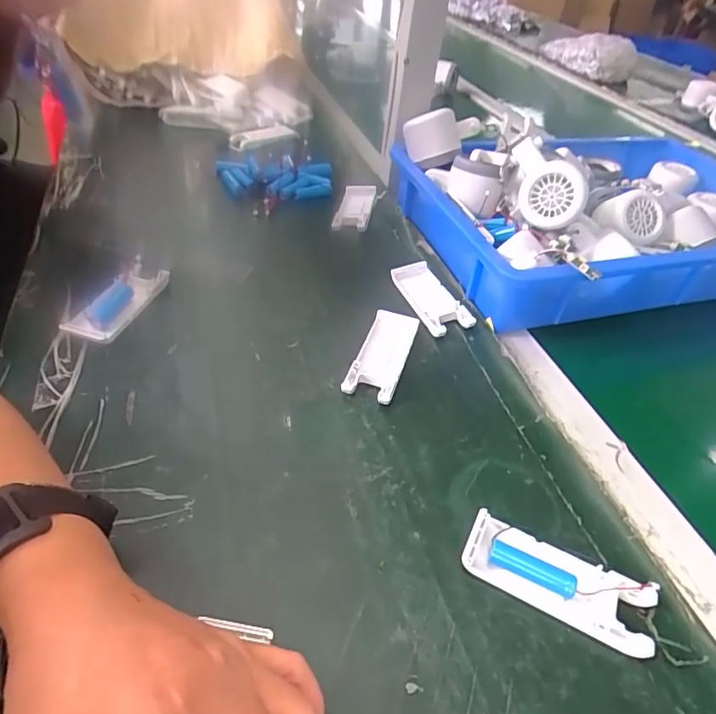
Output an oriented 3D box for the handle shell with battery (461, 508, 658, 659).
[{"bbox_3d":[0.116,0.130,0.291,0.105,0.015,0.039,22,45,17],"label":"handle shell with battery"}]

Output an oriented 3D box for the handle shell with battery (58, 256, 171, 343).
[{"bbox_3d":[-0.215,-0.050,0.445,0.043,0.019,0.104,13,43,7],"label":"handle shell with battery"}]

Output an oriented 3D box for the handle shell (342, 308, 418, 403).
[{"bbox_3d":[0.021,-0.002,0.426,0.039,0.011,0.103,16,43,11],"label":"handle shell"}]

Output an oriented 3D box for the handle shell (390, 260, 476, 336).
[{"bbox_3d":[0.068,-0.058,0.479,0.041,0.017,0.102,-10,45,-16],"label":"handle shell"}]

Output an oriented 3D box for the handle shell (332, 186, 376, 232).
[{"bbox_3d":[-0.004,-0.180,0.600,0.041,0.023,0.078,8,43,3],"label":"handle shell"}]

